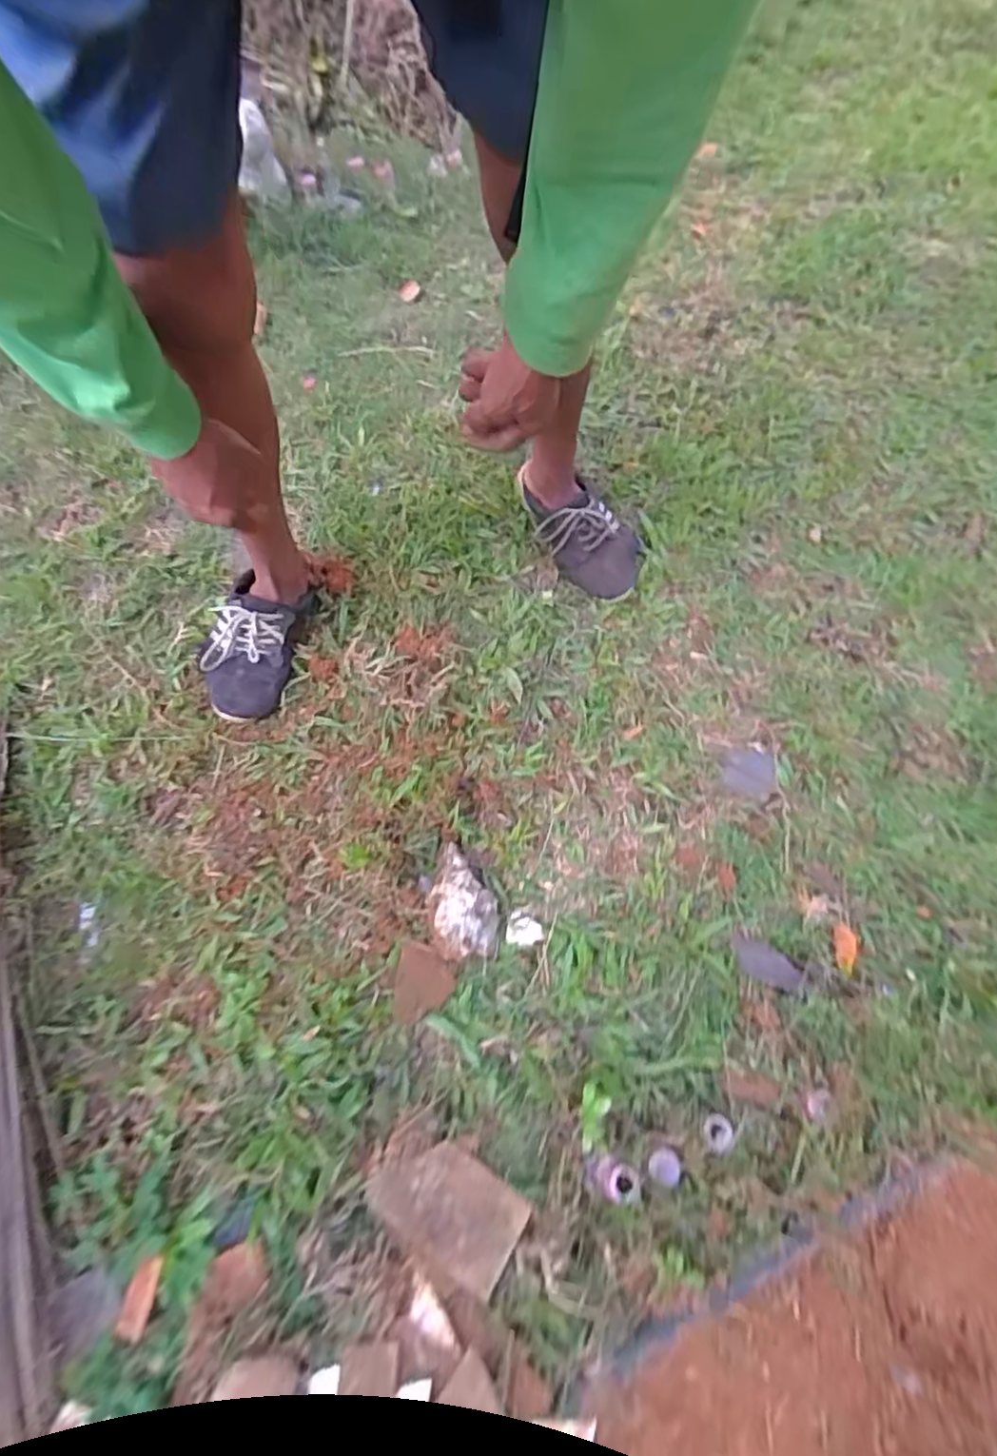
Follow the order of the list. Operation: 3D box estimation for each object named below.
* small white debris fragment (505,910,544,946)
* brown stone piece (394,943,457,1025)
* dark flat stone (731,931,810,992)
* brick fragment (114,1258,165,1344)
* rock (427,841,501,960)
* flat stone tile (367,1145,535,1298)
[{"bbox_3d":[0.031,0.236,0.748,0.041,0.008,0.035,9,75,-1],"label":"small white debris fragment"},{"bbox_3d":[-0.082,0.283,0.706,0.064,0.011,0.078,16,65,-14],"label":"brown stone piece"},{"bbox_3d":[0.305,0.270,0.724,0.088,0.014,0.038,29,68,36],"label":"dark flat stone"},{"bbox_3d":[-0.301,0.478,0.536,0.024,0.010,0.052,9,75,-1],"label":"brick fragment"},{"bbox_3d":[-0.043,0.197,0.739,0.081,0.036,0.132,-6,68,-7],"label":"rock"},{"bbox_3d":[-0.047,0.439,0.587,0.132,0.015,0.082,29,55,16],"label":"flat stone tile"}]

